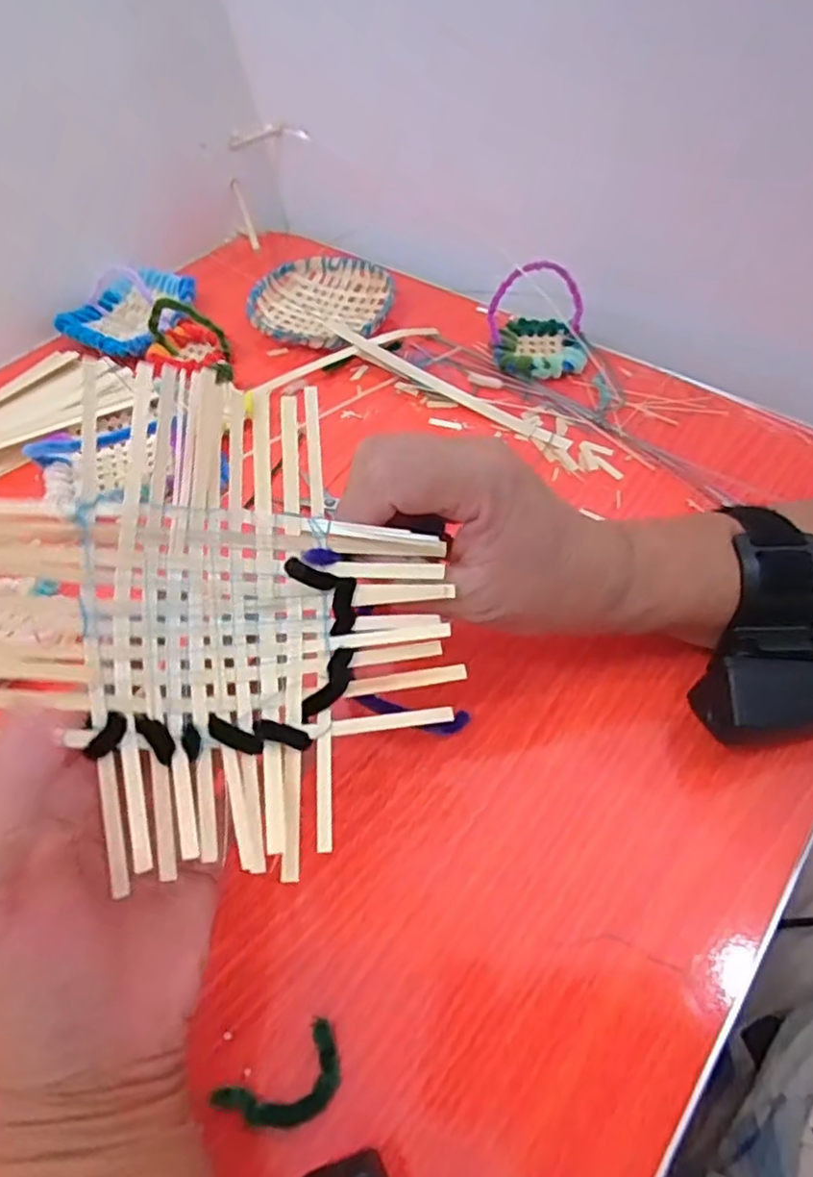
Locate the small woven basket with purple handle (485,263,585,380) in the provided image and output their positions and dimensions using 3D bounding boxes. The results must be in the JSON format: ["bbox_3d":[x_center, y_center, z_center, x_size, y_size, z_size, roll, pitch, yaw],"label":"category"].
[{"bbox_3d":[0.092,-0.186,0.457,0.062,0.059,0.055,-5,54,-1],"label":"small woven basket with purple handle"}]

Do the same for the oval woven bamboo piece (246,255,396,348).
[{"bbox_3d":[-0.065,-0.222,0.517,0.108,0.021,0.099,13,56,12],"label":"oval woven bamboo piece"}]

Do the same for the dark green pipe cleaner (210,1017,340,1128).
[{"bbox_3d":[-0.043,0.173,0.230,0.044,0.008,0.023,-27,57,-16],"label":"dark green pipe cleaner"}]

